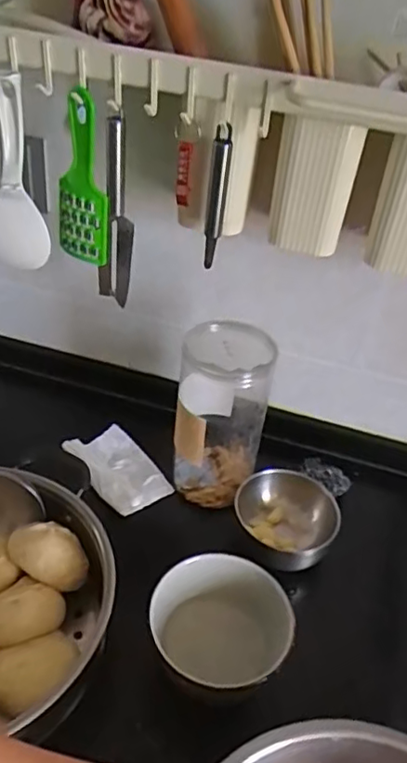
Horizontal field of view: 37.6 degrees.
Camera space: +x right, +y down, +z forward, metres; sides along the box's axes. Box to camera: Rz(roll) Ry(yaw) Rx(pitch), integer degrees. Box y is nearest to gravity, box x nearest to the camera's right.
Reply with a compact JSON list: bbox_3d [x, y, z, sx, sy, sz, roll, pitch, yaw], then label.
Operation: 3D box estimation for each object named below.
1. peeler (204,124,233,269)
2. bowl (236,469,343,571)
[{"bbox_3d":[0.013,-0.174,0.575,0.017,0.136,0.031,6,37,-1],"label":"peeler"},{"bbox_3d":[0.089,0.143,0.641,0.095,0.065,0.108,-1,37,-11],"label":"bowl"}]

